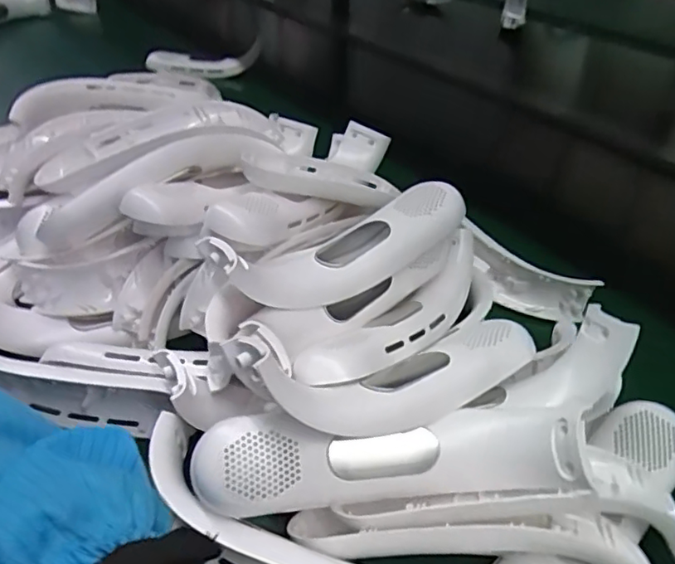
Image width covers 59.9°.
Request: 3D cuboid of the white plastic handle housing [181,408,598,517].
[{"bbox_3d":[0.023,0.091,0.309,0.195,0.044,0.052,0,40,-3],"label":"white plastic handle housing"}]

